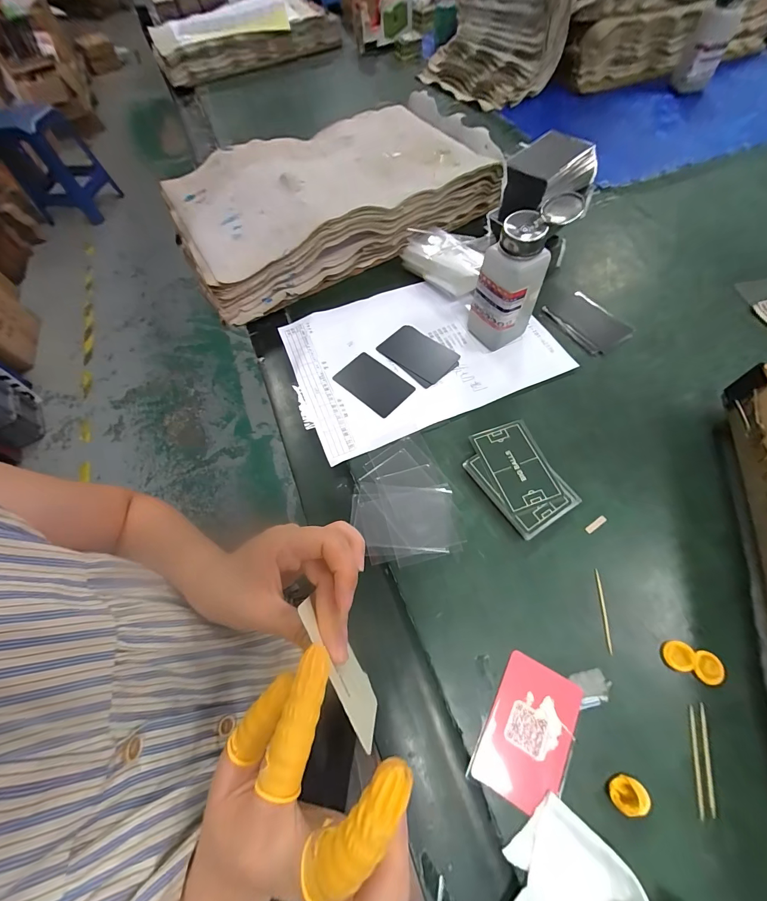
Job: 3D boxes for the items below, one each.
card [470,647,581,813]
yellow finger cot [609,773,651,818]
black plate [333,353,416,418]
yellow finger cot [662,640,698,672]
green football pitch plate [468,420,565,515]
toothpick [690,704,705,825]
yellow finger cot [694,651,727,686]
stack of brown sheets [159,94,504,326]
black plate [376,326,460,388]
[{"bbox_3d":[0.104,0.200,0.247,0.054,0.004,0.086,26,67,15],"label":"card"},{"bbox_3d":[0.159,0.223,0.225,0.015,0.015,0.021,31,68,17],"label":"yellow finger cot"},{"bbox_3d":[-0.011,-0.076,0.397,0.083,0.004,0.053,39,73,21],"label":"black plate"},{"bbox_3d":[0.221,0.153,0.260,0.020,0.004,0.019,-9,60,15],"label":"yellow finger cot"},{"bbox_3d":[0.125,0.014,0.329,0.055,0.005,0.084,-20,65,-2],"label":"green football pitch plate"},{"bbox_3d":[0.211,0.209,0.235,0.004,0.004,0.061,12,64,9],"label":"toothpick"},{"bbox_3d":[0.239,0.160,0.255,0.021,0.005,0.021,-1,63,2],"label":"yellow finger cot"},{"bbox_3d":[-0.069,-0.371,0.507,0.442,0.085,0.253,-27,65,-10],"label":"stack of brown sheets"},{"bbox_3d":[0.042,-0.115,0.417,0.057,0.005,0.090,-41,67,-16],"label":"black plate"}]

